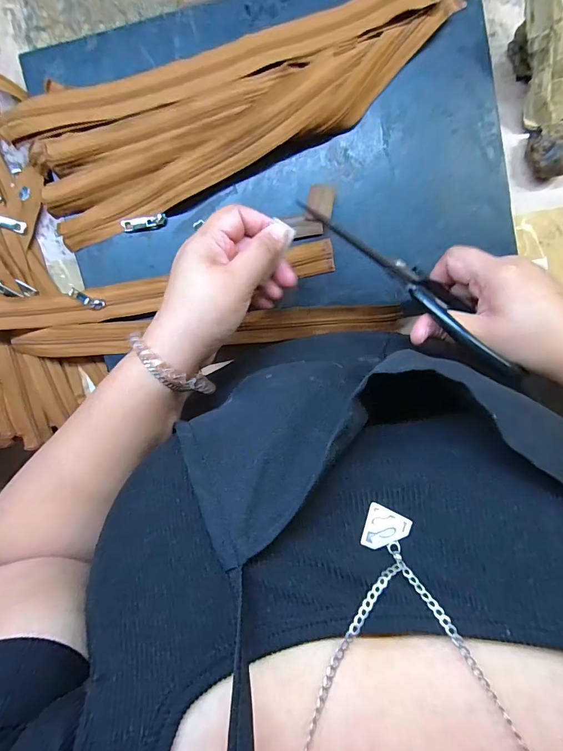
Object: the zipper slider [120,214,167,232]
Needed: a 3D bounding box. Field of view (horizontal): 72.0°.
[{"bbox_3d":[-0.127,-0.142,0.361,0.041,0.005,0.010,-9,98,2],"label":"zipper slider"}]

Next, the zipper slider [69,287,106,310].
[{"bbox_3d":[-0.187,-0.073,0.371,0.044,0.006,0.011,25,98,13],"label":"zipper slider"}]

